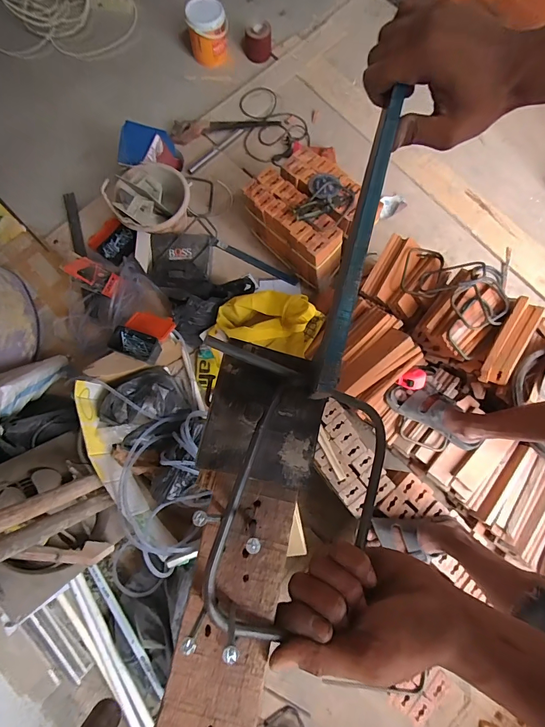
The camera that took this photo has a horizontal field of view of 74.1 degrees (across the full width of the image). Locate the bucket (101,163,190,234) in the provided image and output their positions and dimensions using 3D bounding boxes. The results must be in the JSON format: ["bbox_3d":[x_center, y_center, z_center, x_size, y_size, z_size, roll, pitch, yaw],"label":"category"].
[{"bbox_3d":[-0.405,-0.553,1.216,0.253,0.223,0.213,-28,78,-7],"label":"bucket"}]

